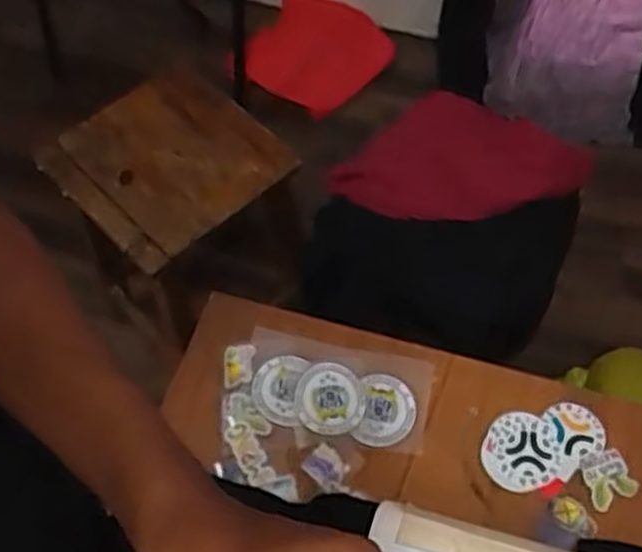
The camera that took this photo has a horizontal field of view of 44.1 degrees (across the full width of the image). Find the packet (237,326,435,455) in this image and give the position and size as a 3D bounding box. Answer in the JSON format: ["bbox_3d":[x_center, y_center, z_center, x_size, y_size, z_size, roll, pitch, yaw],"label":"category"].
[{"bbox_3d":[0.014,0.104,0.736,0.170,0.012,0.091,12,61,5],"label":"packet"}]

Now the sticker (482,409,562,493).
[{"bbox_3d":[0.180,0.156,0.708,0.067,0.005,0.071,0,61,0],"label":"sticker"}]

